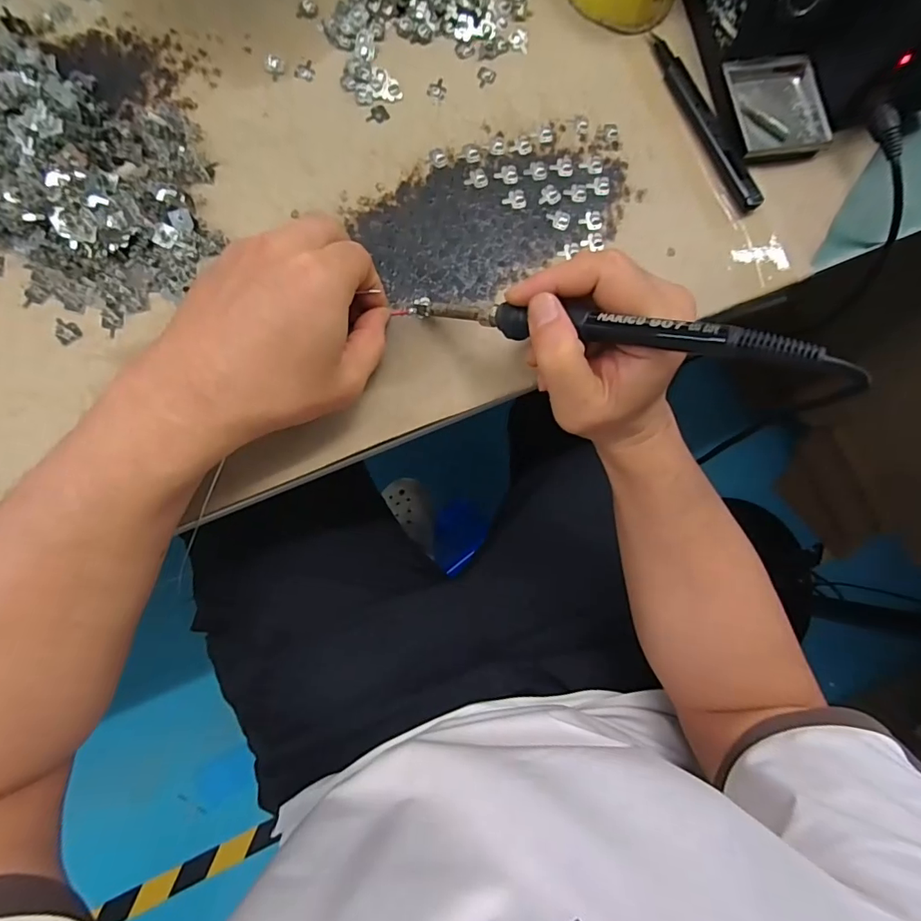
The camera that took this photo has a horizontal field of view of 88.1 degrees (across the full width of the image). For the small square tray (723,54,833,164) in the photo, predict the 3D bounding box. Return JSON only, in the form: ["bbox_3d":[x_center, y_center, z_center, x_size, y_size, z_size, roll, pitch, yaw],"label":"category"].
[{"bbox_3d":[0.221,-0.249,0.335,0.069,0.011,0.069,-12,84,-8],"label":"small square tray"}]

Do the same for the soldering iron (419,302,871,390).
[{"bbox_3d":[0.064,-0.062,0.235,0.216,0.025,0.017,18,79,35],"label":"soldering iron"}]

